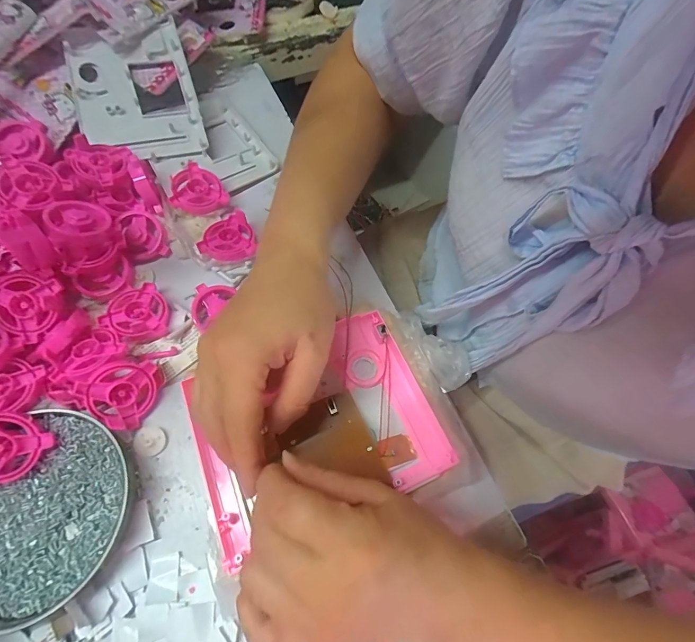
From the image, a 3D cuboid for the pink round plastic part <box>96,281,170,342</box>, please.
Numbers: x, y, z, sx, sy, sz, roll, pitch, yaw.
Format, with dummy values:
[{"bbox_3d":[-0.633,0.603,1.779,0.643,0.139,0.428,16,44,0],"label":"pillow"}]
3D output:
[{"bbox_3d":[-0.183,-0.005,0.335,0.051,0.016,0.051,1,66,-1],"label":"pink round plastic part"}]

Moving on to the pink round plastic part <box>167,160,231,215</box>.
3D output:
[{"bbox_3d":[-0.150,-0.130,0.385,0.052,0.017,0.052,27,59,-13],"label":"pink round plastic part"}]

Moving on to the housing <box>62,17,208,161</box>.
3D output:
[{"bbox_3d":[-0.224,-0.239,0.401,0.113,0.014,0.136,-16,90,-16],"label":"housing"}]

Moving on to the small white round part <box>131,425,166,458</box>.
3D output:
[{"bbox_3d":[-0.159,0.097,0.304,0.025,0.008,0.023,1,66,-1],"label":"small white round part"}]

